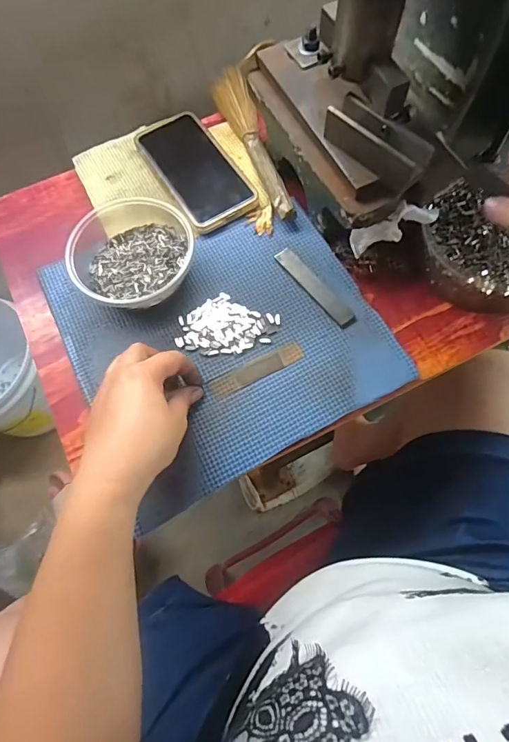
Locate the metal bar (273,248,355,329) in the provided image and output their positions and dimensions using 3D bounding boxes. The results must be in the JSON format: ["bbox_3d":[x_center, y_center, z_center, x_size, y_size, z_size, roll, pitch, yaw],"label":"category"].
[{"bbox_3d":[0.058,-0.081,0.403,0.020,0.004,0.100,-36,72,-11],"label":"metal bar"}]

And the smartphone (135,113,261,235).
[{"bbox_3d":[-0.066,-0.219,0.454,0.075,0.008,0.156,-31,71,-9],"label":"smartphone"}]

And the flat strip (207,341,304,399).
[{"bbox_3d":[0.002,-0.002,0.380,0.090,0.004,0.020,-27,71,-8],"label":"flat strip"}]

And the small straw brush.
[{"bbox_3d":[-0.004,-0.256,0.461,0.036,0.022,0.232,-16,70,-4],"label":"small straw brush"}]

